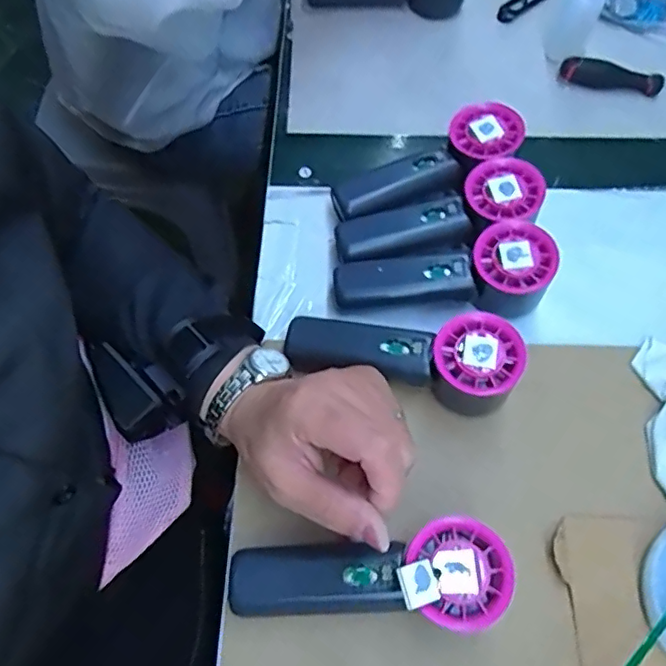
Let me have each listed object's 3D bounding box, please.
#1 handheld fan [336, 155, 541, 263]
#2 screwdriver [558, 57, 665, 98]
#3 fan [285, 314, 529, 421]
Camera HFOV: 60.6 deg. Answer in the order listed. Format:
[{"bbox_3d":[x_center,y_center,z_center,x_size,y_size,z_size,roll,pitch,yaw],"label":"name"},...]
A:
[{"bbox_3d":[0.080,-0.081,0.435,0.150,0.056,0.053,-18,66,-8],"label":"handheld fan"},{"bbox_3d":[0.294,-0.232,0.525,0.162,0.023,0.018,11,65,5],"label":"screwdriver"},{"bbox_3d":[0.047,0.015,0.391,0.153,0.046,0.052,9,65,13],"label":"fan"}]

